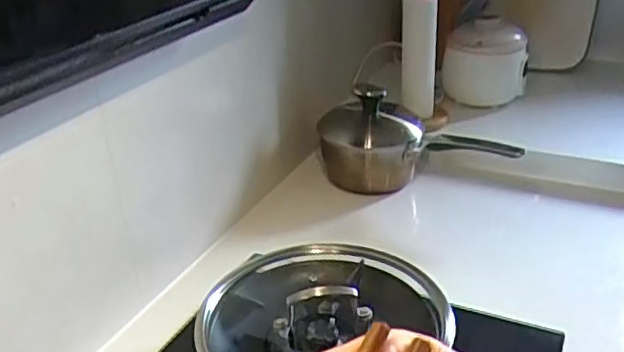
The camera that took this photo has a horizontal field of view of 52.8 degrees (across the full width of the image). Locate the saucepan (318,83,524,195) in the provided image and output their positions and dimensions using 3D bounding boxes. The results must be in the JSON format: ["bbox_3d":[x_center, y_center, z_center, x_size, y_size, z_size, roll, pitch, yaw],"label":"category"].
[{"bbox_3d":[0.167,-0.052,1.068,0.304,0.162,0.142,-4,28,-1],"label":"saucepan"}]

